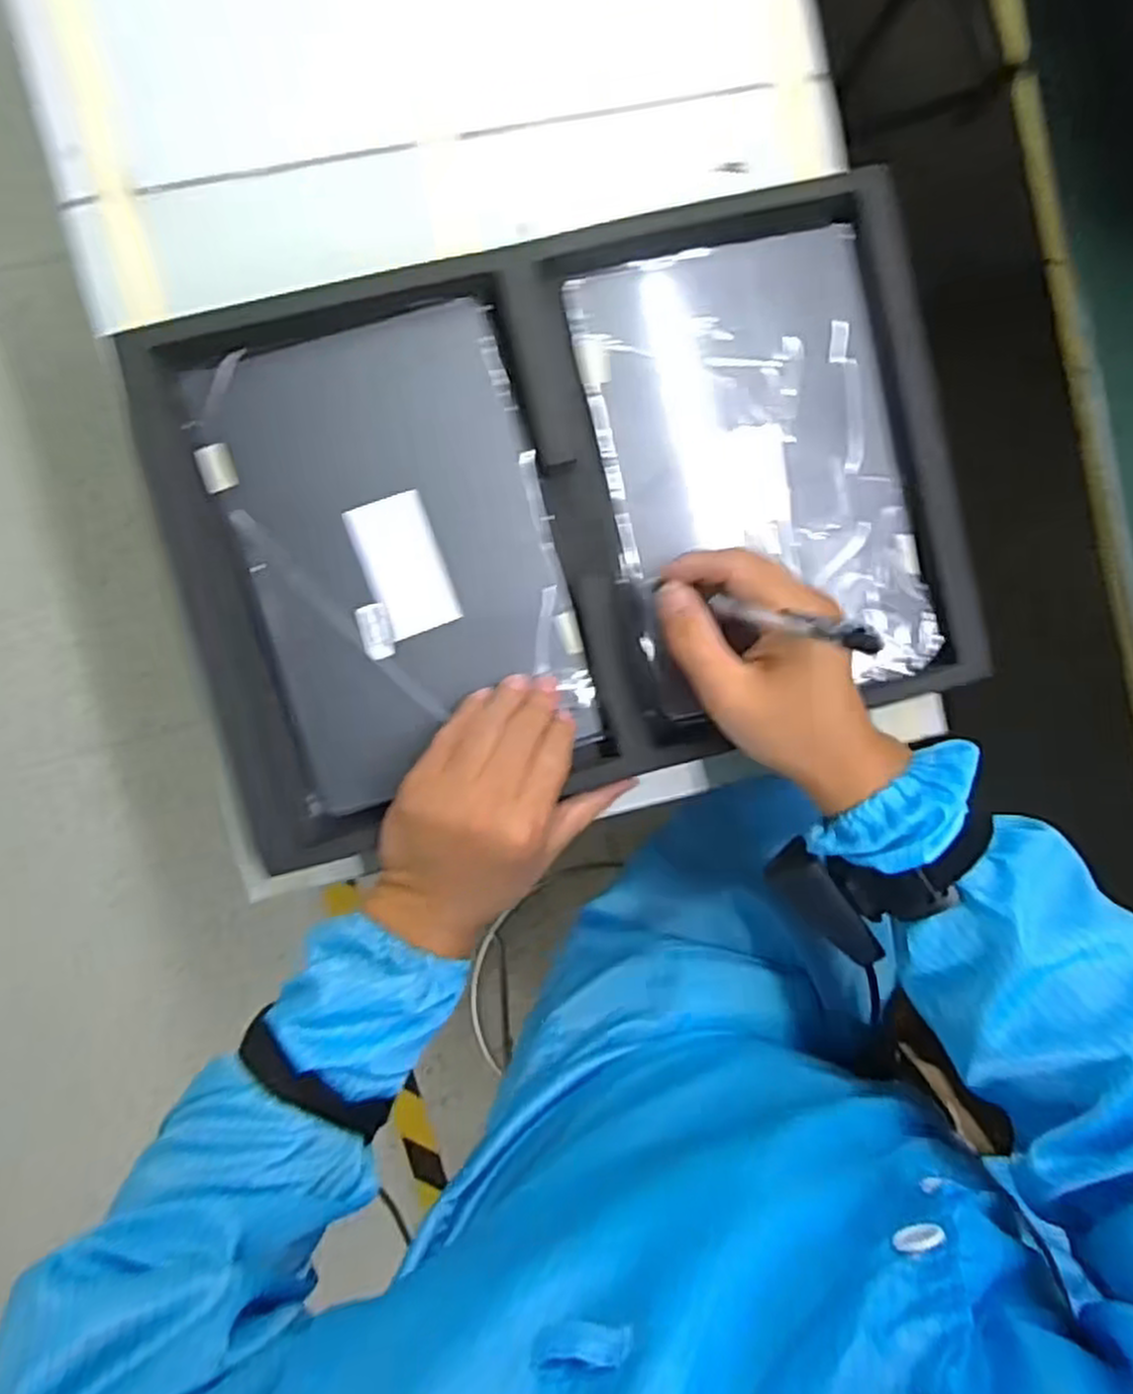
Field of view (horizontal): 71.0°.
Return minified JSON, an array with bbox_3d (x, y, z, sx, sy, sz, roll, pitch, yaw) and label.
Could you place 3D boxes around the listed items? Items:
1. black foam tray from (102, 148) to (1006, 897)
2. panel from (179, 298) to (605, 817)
[{"bbox_3d":[0.003,-0.105,0.454,0.421,0.039,0.301,-14,96,-5],"label":"black foam tray"},{"bbox_3d":[-0.093,-0.078,0.446,0.170,0.010,0.246,-17,96,-4],"label":"panel"}]

